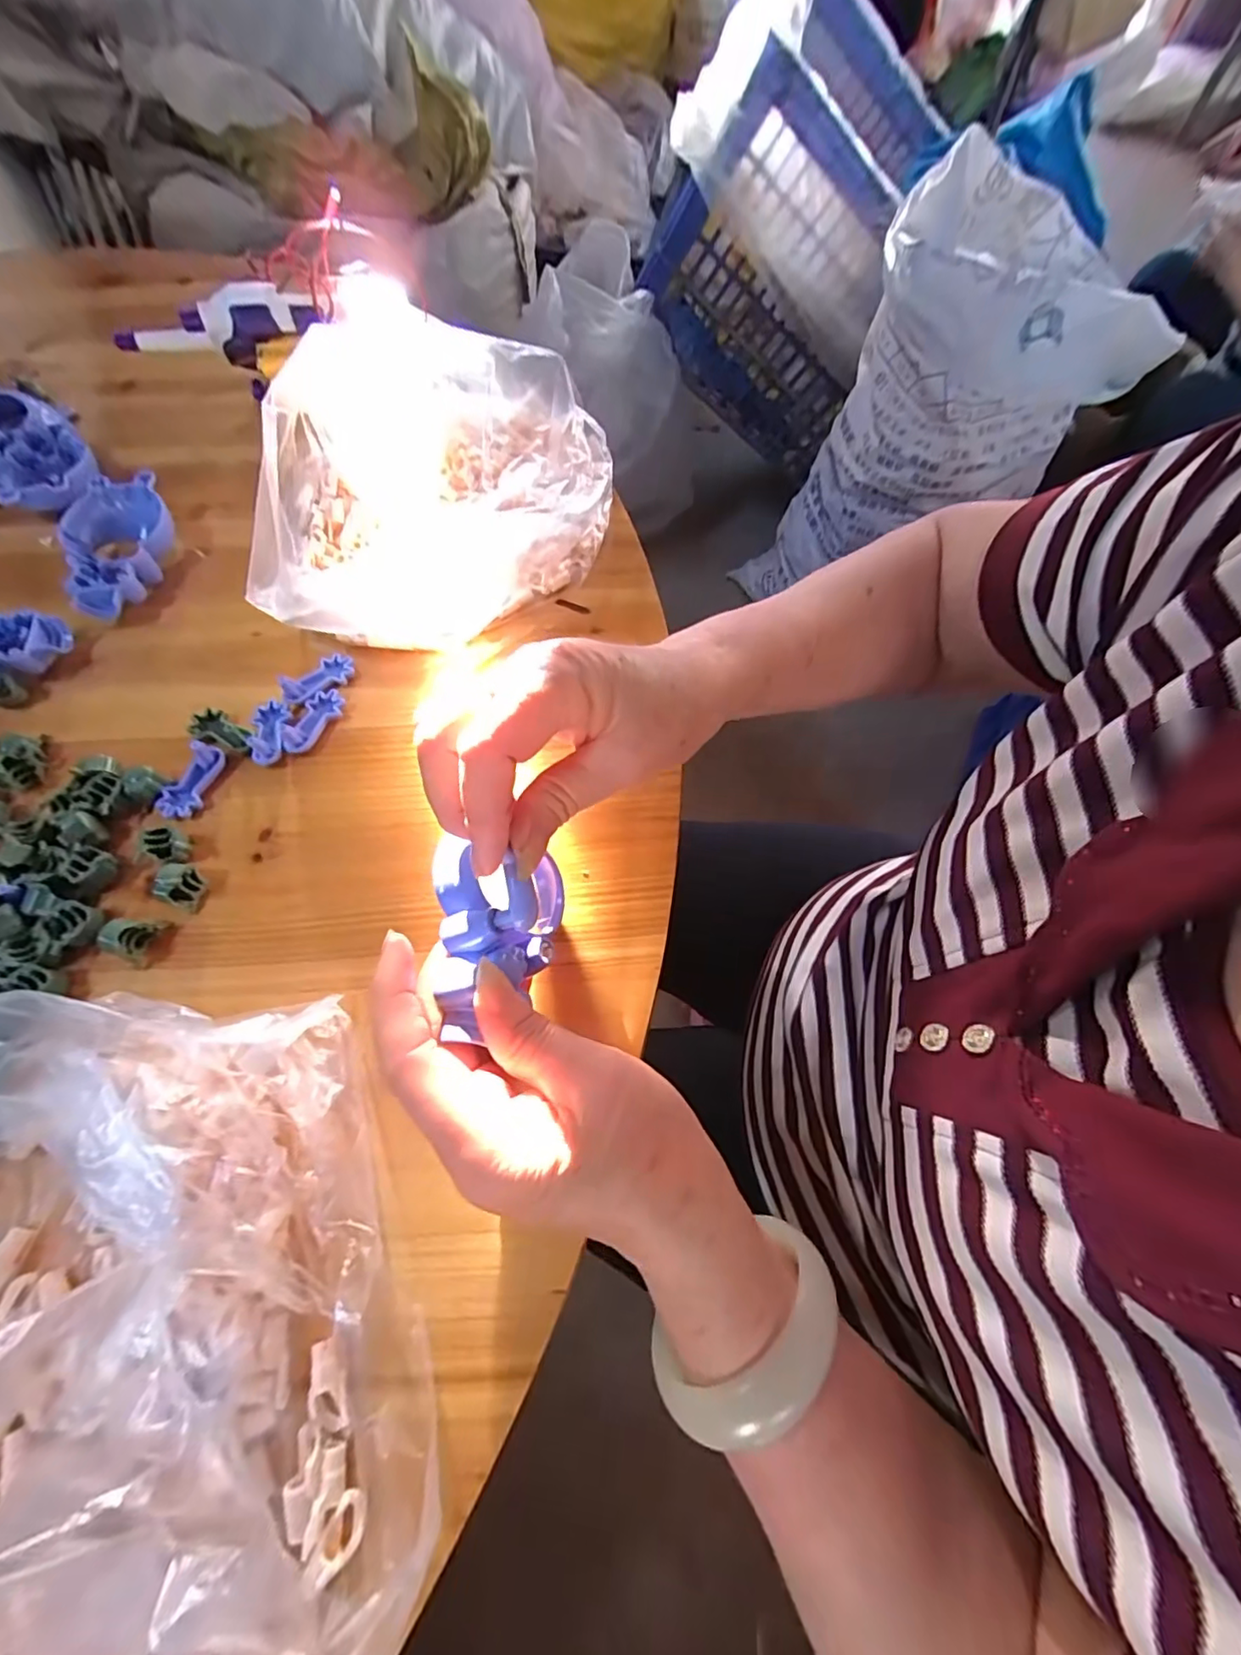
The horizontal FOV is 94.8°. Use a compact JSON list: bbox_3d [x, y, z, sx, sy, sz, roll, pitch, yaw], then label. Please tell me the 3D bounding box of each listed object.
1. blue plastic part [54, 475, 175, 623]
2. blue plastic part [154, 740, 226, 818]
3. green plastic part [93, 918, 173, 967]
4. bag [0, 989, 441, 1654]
[{"bbox_3d":[-0.305,-0.171,0.351,0.060,0.026,0.098,-24,67,-11],"label":"blue plastic part"},{"bbox_3d":[-0.215,-0.024,0.282,0.018,0.013,0.039,11,65,5],"label":"blue plastic part"},{"bbox_3d":[-0.212,0.048,0.248,0.014,0.016,0.020,13,65,6],"label":"green plastic part"},{"bbox_3d":[-0.172,0.158,0.163,0.192,0.074,0.216,-19,66,-9],"label":"bag"}]

